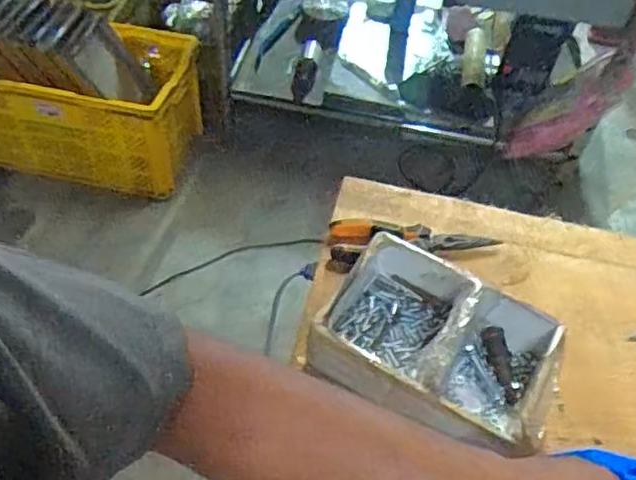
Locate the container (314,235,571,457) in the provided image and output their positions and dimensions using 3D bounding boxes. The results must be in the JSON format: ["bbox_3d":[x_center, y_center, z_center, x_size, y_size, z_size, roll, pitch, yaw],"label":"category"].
[{"bbox_3d":[0.123,0.108,0.657,0.228,0.094,0.156,24,55,15],"label":"container"}]

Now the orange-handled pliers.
[{"bbox_3d":[0.114,0.013,0.770,0.199,0.027,0.066,6,52,2],"label":"orange-handled pliers"}]

